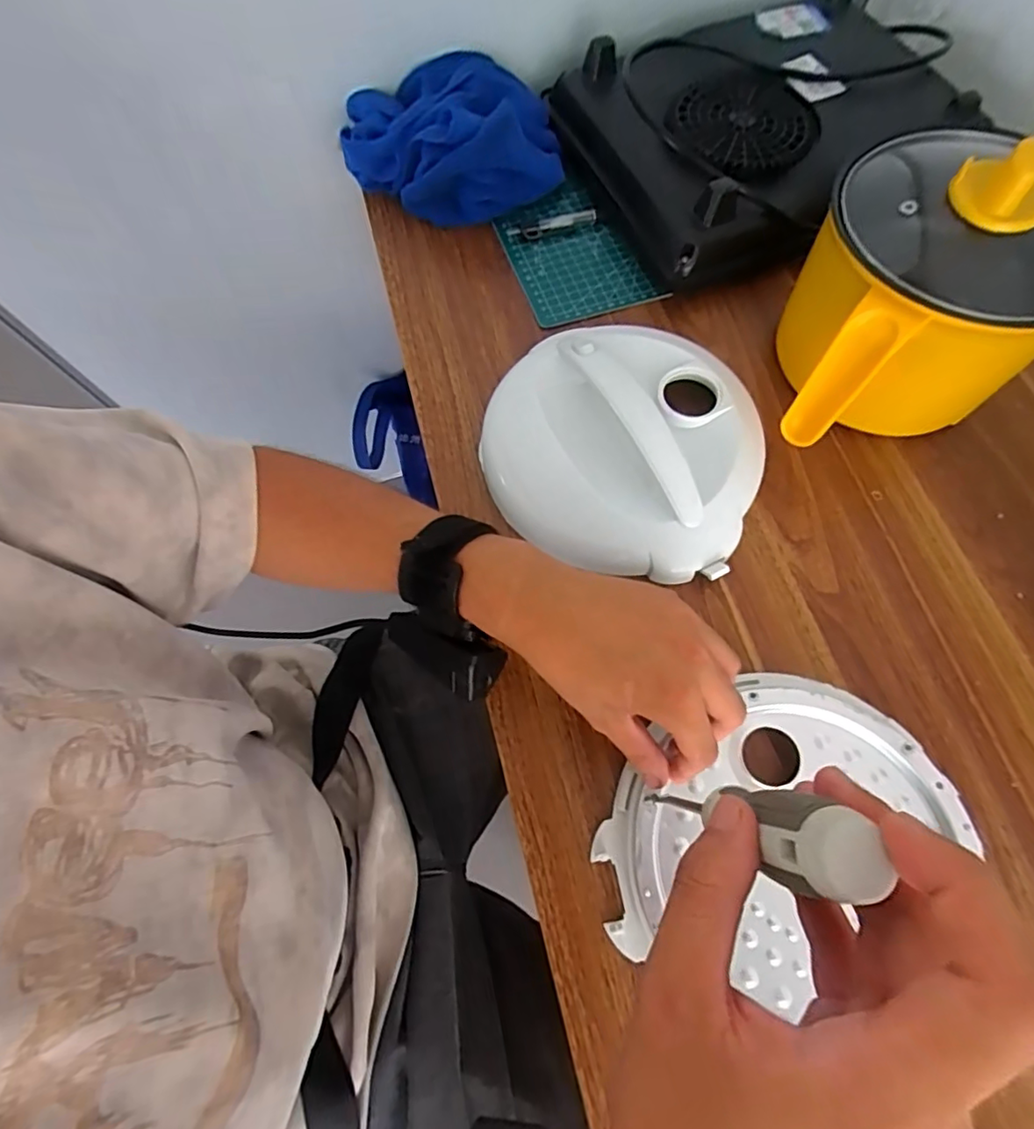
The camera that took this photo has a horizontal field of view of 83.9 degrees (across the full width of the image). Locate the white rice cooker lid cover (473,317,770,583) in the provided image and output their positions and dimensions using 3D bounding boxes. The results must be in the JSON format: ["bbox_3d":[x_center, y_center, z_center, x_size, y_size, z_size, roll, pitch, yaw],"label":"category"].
[{"bbox_3d":[0.076,-0.090,0.415,0.191,0.047,0.191,22,70,10],"label":"white rice cooker lid cover"}]

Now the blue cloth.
[{"bbox_3d":[-0.062,-0.406,0.538,0.197,0.068,0.158,-9,68,-3],"label":"blue cloth"}]

